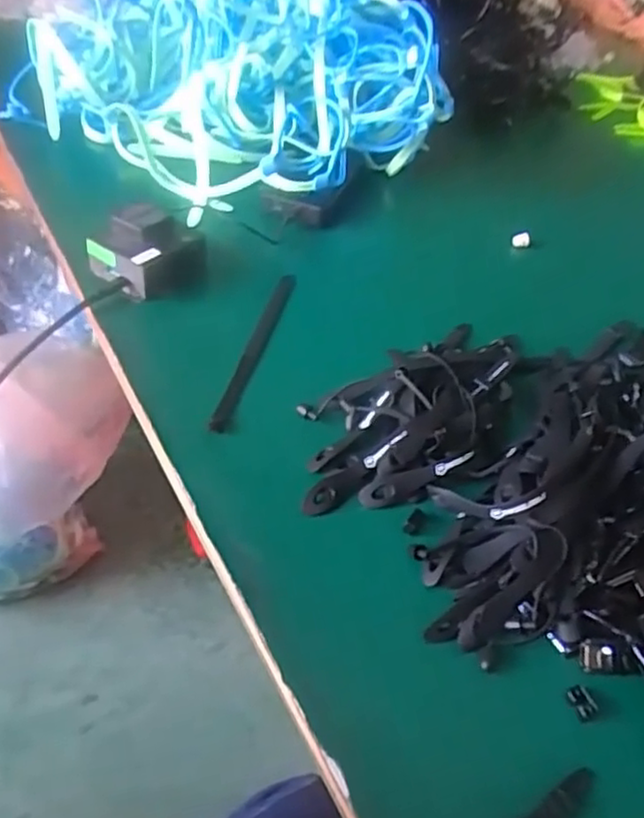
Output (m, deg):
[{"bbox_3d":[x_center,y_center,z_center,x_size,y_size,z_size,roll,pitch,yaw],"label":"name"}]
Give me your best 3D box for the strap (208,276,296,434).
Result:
[{"bbox_3d":[-0.052,-0.054,0.564,0.014,0.010,0.218,14,44,3],"label":"strap"}]

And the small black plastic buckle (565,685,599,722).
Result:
[{"bbox_3d":[0.138,0.155,0.365,0.011,0.005,0.016,-16,50,-25],"label":"small black plastic buckle"}]

